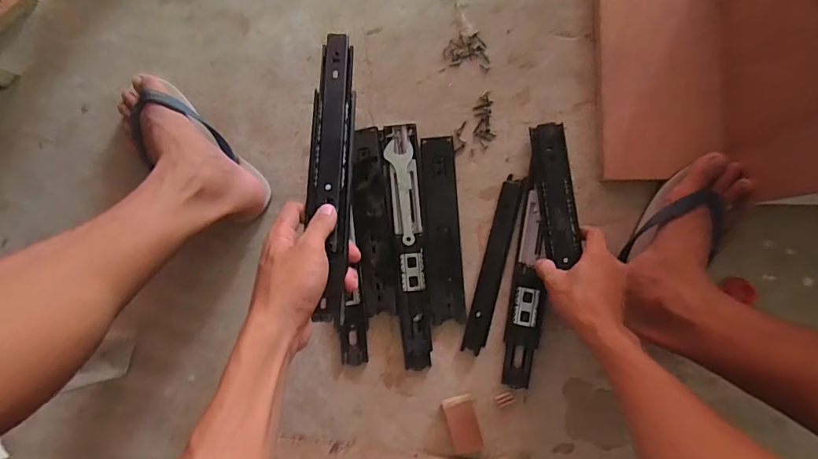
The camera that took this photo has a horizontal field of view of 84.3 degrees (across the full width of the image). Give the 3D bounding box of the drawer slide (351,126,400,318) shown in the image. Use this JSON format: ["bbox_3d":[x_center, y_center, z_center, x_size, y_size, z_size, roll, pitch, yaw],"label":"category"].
[{"bbox_3d":[-0.048,-0.011,0.590,0.047,0.008,0.243,-6,85,3],"label":"drawer slide"}]

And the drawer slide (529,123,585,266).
[{"bbox_3d":[0.190,-0.047,0.583,0.043,0.017,0.183,-4,75,3],"label":"drawer slide"}]

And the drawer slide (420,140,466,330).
[{"bbox_3d":[0.044,0.000,0.594,0.045,0.017,0.240,-4,85,3],"label":"drawer slide"}]

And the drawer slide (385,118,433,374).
[{"bbox_3d":[0.002,0.021,0.593,0.044,0.022,0.316,-5,85,3],"label":"drawer slide"}]

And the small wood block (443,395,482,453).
[{"bbox_3d":[0.069,0.246,0.575,0.037,0.023,0.065,-16,85,2],"label":"small wood block"}]

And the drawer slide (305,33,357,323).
[{"bbox_3d":[-0.078,-0.064,0.460,0.043,0.020,0.304,-3,73,4],"label":"drawer slide"}]

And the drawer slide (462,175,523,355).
[{"bbox_3d":[0.113,0.045,0.589,0.029,0.009,0.228,15,87,5],"label":"drawer slide"}]

